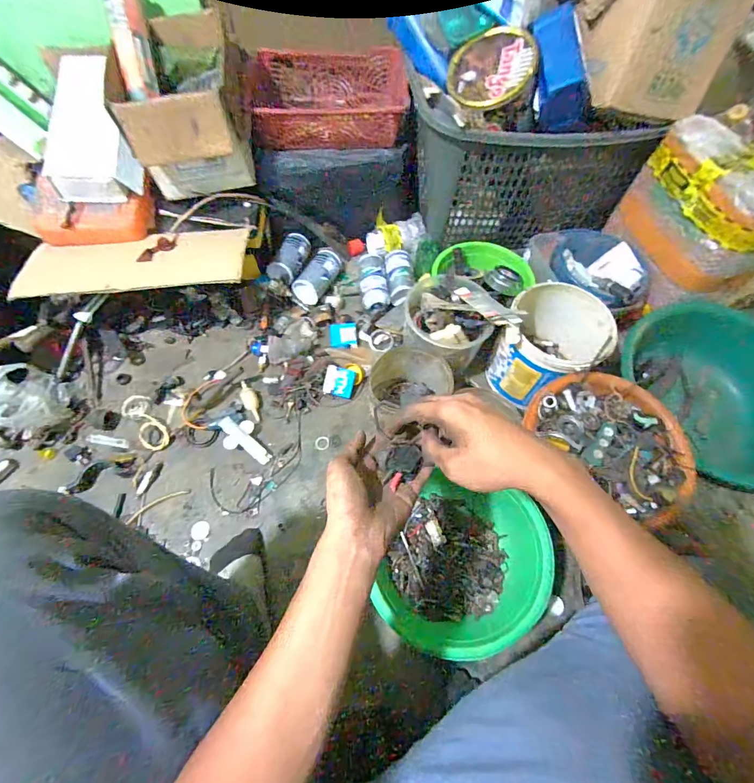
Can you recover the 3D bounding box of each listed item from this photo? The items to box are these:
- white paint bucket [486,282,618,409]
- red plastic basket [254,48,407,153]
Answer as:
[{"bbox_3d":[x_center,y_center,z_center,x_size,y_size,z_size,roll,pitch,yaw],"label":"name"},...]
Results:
[{"bbox_3d":[0.325,-0.088,0.770,0.183,0.187,0.199,33,67,16],"label":"white paint bucket"},{"bbox_3d":[-0.099,-0.635,0.870,0.336,0.087,0.243,-10,63,-6],"label":"red plastic basket"}]

